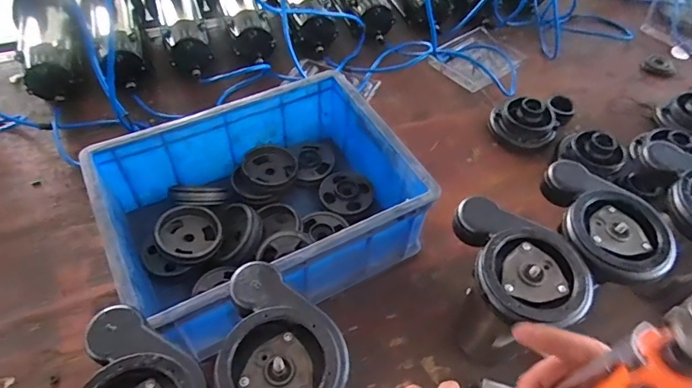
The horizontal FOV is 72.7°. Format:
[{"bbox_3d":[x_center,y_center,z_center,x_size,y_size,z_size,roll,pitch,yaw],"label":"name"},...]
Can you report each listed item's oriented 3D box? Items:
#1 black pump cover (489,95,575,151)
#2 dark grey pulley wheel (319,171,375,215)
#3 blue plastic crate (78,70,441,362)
[{"bbox_3d":[0.348,-0.152,0.878,0.123,0.068,0.158,31,58,20],"label":"black pump cover"},{"bbox_3d":[-0.001,-0.002,0.756,0.076,0.017,0.085,-37,62,-26],"label":"dark grey pulley wheel"},{"bbox_3d":[-0.116,0.018,0.677,0.390,0.153,0.290,-22,56,-18],"label":"blue plastic crate"}]

